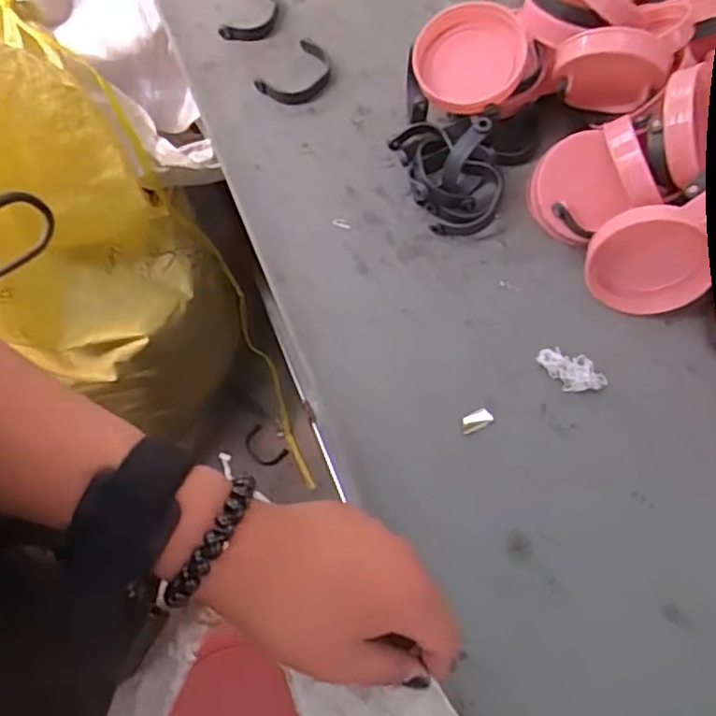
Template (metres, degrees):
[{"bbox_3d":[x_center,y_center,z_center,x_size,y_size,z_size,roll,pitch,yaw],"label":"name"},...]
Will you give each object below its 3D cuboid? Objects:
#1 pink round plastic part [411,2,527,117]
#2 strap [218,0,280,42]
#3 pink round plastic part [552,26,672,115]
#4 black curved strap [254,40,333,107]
[{"bbox_3d":[0.101,-0.268,0.599,0.103,0.024,0.103,-4,76,16],"label":"pink round plastic part"},{"bbox_3d":[-0.112,-0.369,0.702,0.056,0.014,0.084,9,68,2],"label":"strap"},{"bbox_3d":[0.219,-0.249,0.569,0.092,0.086,0.023,3,68,-1],"label":"pink round plastic part"},{"bbox_3d":[-0.058,-0.286,0.665,0.059,0.011,0.083,38,72,12],"label":"black curved strap"}]

